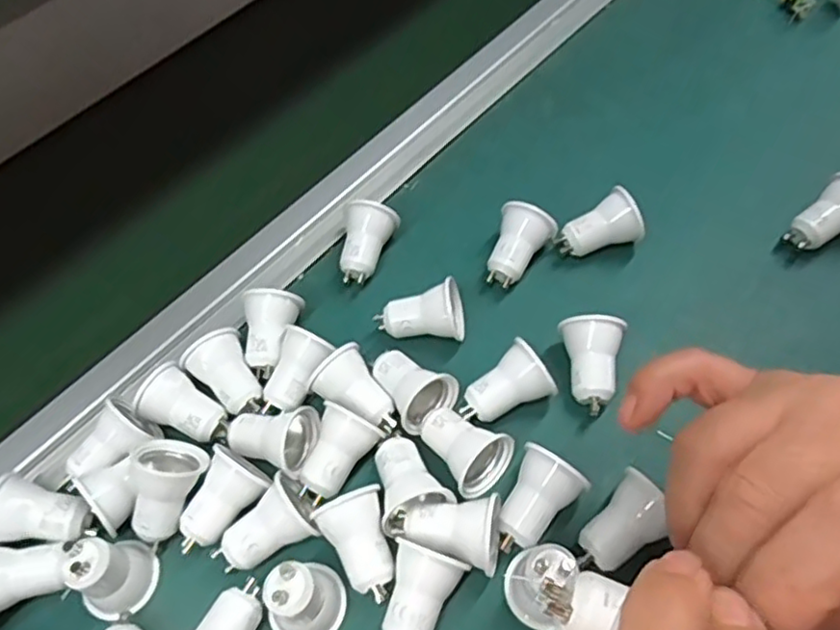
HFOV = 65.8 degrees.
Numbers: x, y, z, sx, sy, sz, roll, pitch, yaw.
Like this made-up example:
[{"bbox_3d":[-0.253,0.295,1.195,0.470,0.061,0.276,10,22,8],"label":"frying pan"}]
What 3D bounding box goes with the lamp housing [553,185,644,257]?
[{"bbox_3d":[0.103,-0.046,0.371,0.037,0.035,0.029,-25,59,-11],"label":"lamp housing"}]

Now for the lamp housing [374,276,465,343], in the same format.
[{"bbox_3d":[0.001,0.000,0.351,0.048,0.031,0.031,-3,58,2],"label":"lamp housing"}]

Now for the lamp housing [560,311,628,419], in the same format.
[{"bbox_3d":[0.084,0.025,0.324,0.029,0.034,0.044,7,59,9],"label":"lamp housing"}]

